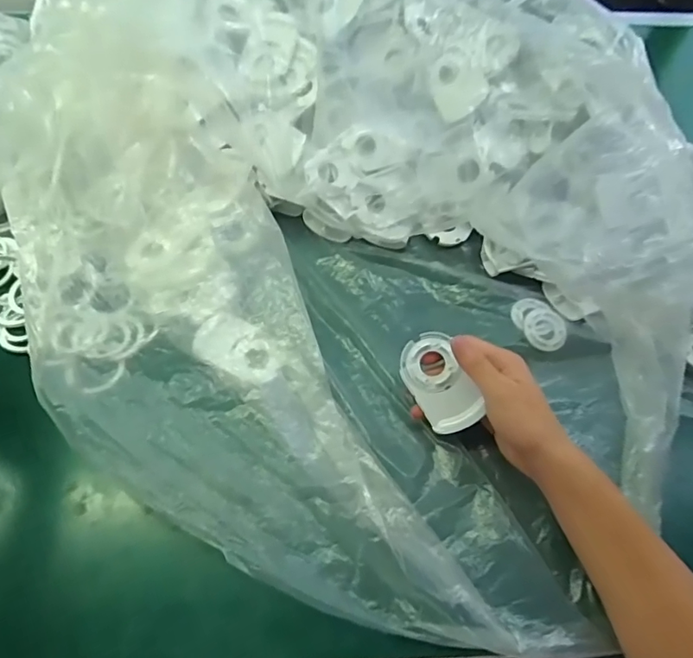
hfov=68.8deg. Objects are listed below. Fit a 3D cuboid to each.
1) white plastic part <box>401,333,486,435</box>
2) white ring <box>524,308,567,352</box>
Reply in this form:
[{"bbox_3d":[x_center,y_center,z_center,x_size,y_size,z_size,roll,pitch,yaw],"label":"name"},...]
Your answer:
[{"bbox_3d":[0.080,0.047,0.437,0.052,0.022,0.082,-26,80,16],"label":"white plastic part"},{"bbox_3d":[0.199,-0.001,0.506,0.041,0.004,0.050,28,60,15],"label":"white ring"}]

